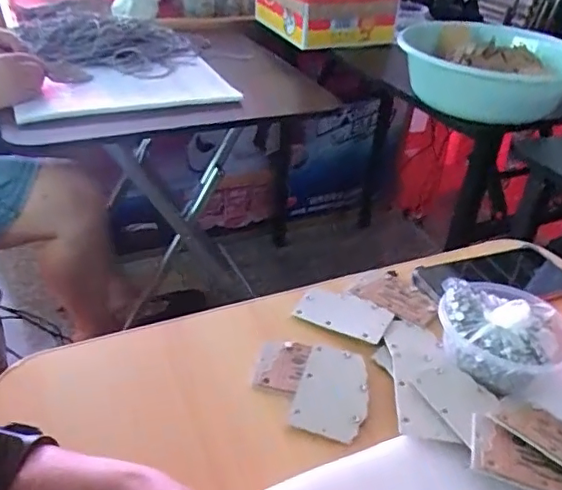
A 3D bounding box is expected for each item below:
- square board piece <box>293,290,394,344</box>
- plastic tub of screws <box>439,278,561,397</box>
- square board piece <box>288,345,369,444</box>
[{"bbox_3d":[0.059,0.063,0.525,0.083,0.007,0.053,19,37,20],"label":"square board piece"},{"bbox_3d":[0.192,0.067,0.464,0.100,0.054,0.096,3,35,-2],"label":"plastic tub of screws"},{"bbox_3d":[0.042,0.116,0.446,0.056,0.006,0.086,10,35,8],"label":"square board piece"}]

